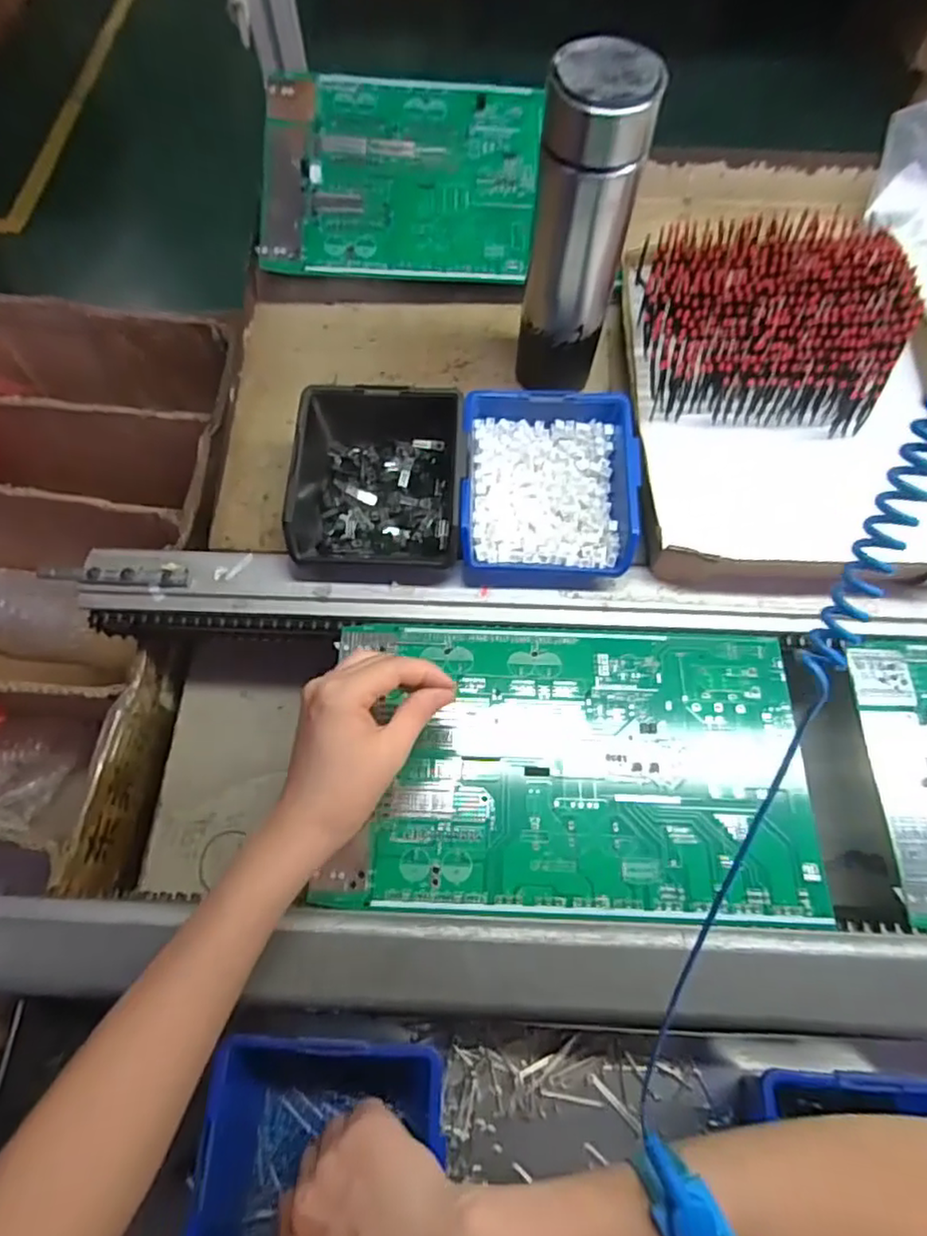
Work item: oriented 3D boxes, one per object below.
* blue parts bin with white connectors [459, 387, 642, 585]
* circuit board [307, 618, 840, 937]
[{"bbox_3d":[0.061,-0.090,0.463,0.119,0.068,0.134,2,66,0],"label":"blue parts bin with white connectors"},{"bbox_3d":[0.070,0.092,0.409,0.293,0.011,0.180,2,66,1],"label":"circuit board"}]

